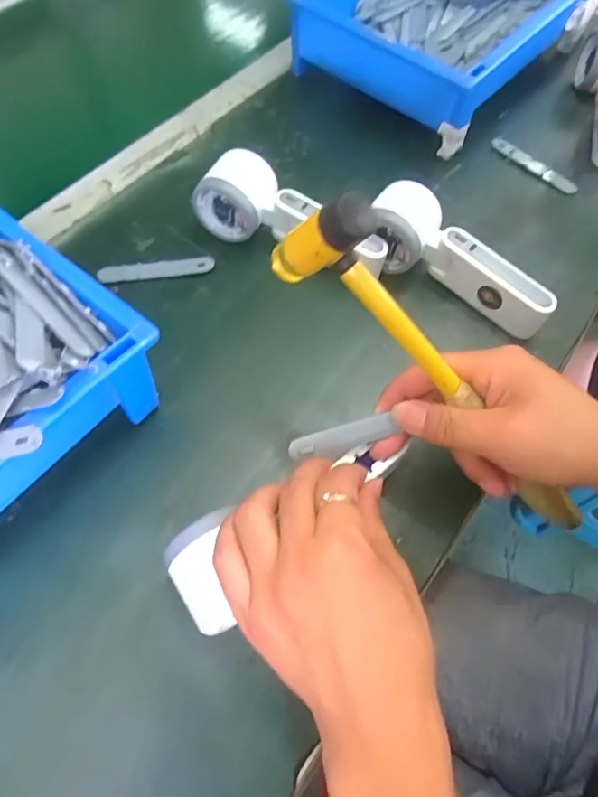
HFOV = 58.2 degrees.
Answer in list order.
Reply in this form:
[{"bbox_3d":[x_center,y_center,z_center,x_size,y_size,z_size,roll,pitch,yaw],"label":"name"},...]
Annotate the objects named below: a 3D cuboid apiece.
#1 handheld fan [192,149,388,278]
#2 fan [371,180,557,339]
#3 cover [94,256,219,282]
[{"bbox_3d":[-0.003,-0.152,0.454,0.167,0.059,0.050,23,63,9],"label":"handheld fan"},{"bbox_3d":[0.132,-0.114,0.440,0.159,0.057,0.051,31,65,13],"label":"fan"},{"bbox_3d":[-0.121,-0.110,0.456,0.096,0.005,0.018,-7,66,-3],"label":"cover"}]

